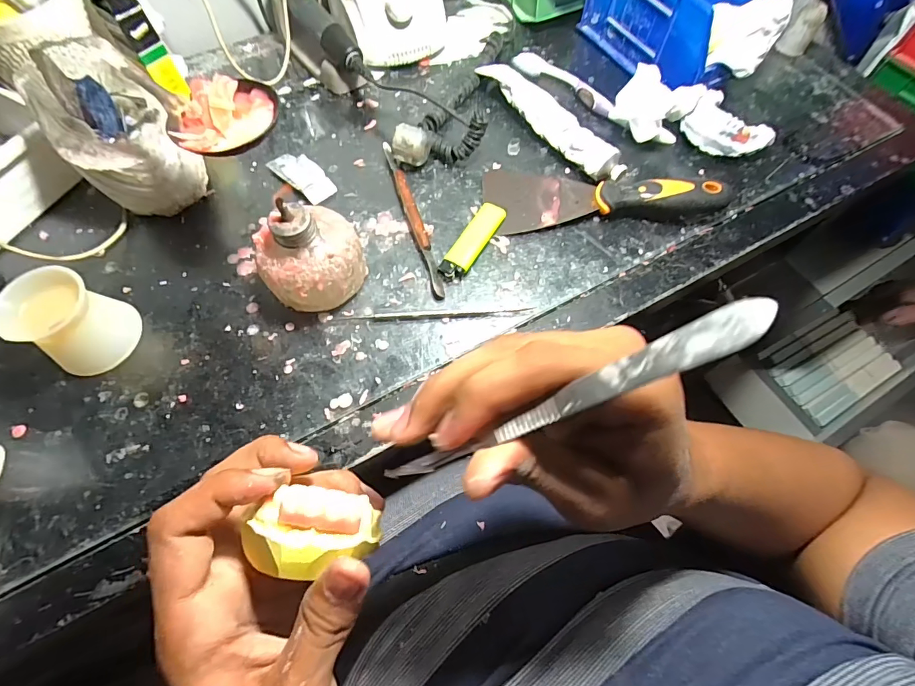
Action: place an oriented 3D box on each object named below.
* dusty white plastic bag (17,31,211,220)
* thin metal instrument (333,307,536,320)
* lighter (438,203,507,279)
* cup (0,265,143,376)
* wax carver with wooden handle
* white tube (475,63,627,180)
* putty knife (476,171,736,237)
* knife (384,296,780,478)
[{"bbox_3d":[-0.263,-0.160,0.338,0.081,0.110,0.077,-33,71,-14],"label":"dusty white plastic bag"},{"bbox_3d":[-0.016,-0.023,0.336,0.152,0.004,0.008,-2,67,-2],"label":"thin metal instrument"},{"bbox_3d":[0.012,-0.085,0.357,0.022,0.014,0.077,31,70,12],"label":"lighter"},{"bbox_3d":[-0.275,-0.015,0.304,0.054,0.057,0.056,0,67,-1],"label":"cup"},{"bbox_3d":[-0.038,-0.111,0.369,0.012,0.013,0.166,-16,68,-8],"label":"wax carver with wooden handle"},{"bbox_3d":[0.088,-0.211,0.409,0.031,0.028,0.181,-35,72,-15],"label":"white tube"},{"bbox_3d":[0.125,-0.135,0.374,0.196,0.032,0.066,-3,67,-2],"label":"putty knife"},{"bbox_3d":[0.034,0.022,0.148,0.139,0.004,0.014,-28,67,19],"label":"knife"}]

